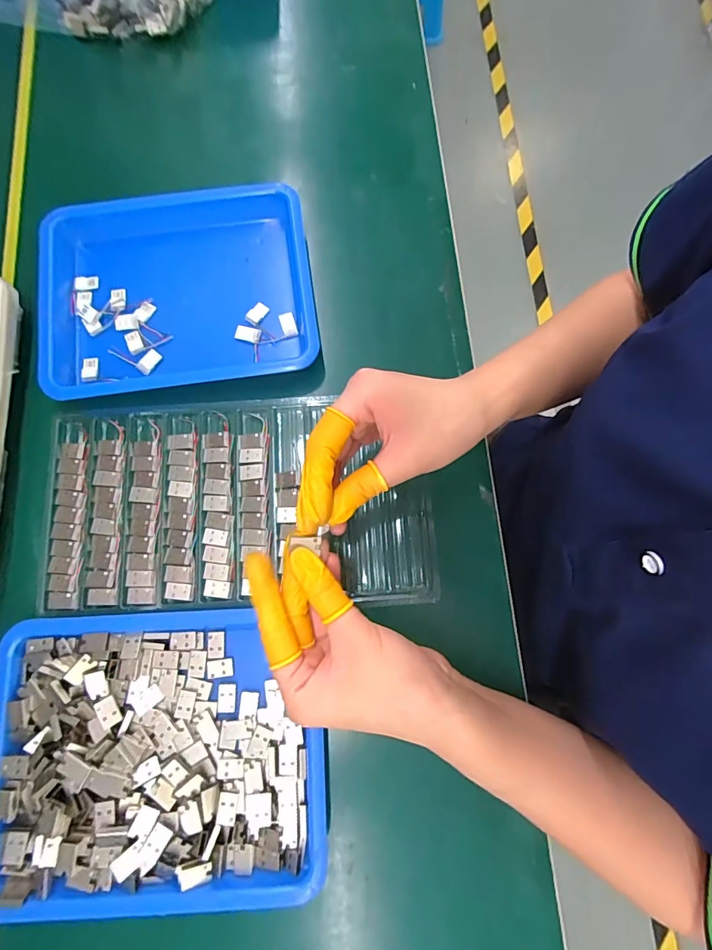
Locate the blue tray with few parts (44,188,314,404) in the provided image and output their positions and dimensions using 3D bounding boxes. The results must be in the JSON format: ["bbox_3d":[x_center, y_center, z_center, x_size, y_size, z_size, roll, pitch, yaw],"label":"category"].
[{"bbox_3d":[-0.150,-0.150,0.362,0.223,0.027,0.168,-7,78,-3],"label":"blue tray with few parts"}]

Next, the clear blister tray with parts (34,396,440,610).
[{"bbox_3d":[-0.088,0.020,0.338,0.295,0.012,0.154,-1,78,-1],"label":"clear blister tray with parts"}]

